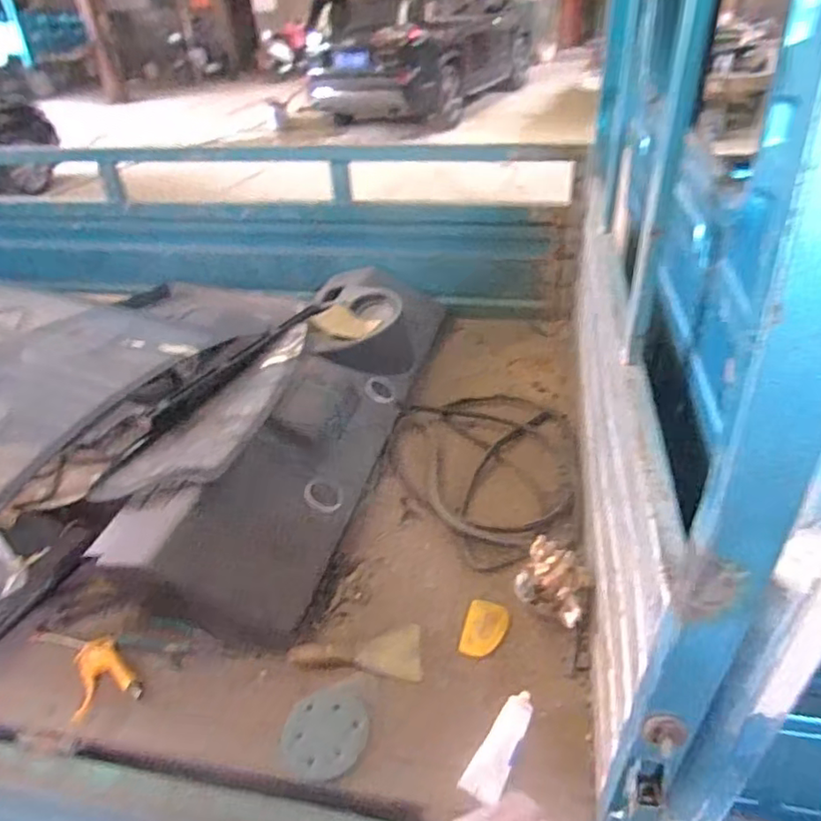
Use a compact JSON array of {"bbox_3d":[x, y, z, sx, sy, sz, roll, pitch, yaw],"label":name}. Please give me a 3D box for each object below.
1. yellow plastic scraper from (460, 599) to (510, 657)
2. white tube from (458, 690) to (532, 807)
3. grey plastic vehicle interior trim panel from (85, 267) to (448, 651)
[{"bbox_3d":[0.120,0.349,0.951,0.067,0.004,0.097,8,38,16],"label":"yellow plastic scraper"},{"bbox_3d":[0.126,0.452,0.803,0.048,0.030,0.150,21,43,31],"label":"white tube"},{"bbox_3d":[-0.226,0.023,1.257,0.345,0.162,0.878,8,38,16],"label":"grey plastic vehicle interior trim panel"}]

